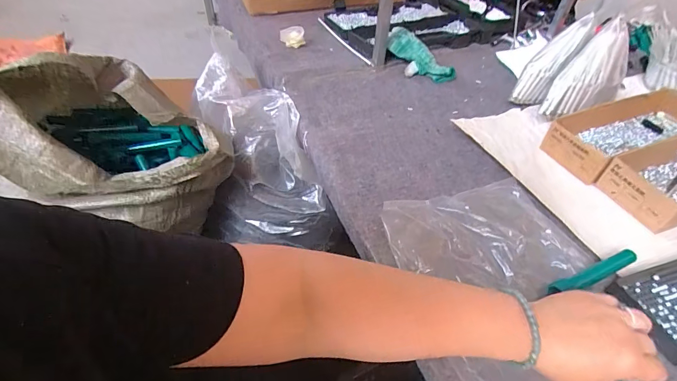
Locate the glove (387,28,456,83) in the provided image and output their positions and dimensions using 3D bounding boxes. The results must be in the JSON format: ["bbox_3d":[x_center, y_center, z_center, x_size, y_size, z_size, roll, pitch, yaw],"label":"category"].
[{"bbox_3d":[0.164,-0.279,0.774,0.166,0.035,0.080,45,57,10],"label":"glove"}]

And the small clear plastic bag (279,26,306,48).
[{"bbox_3d":[-0.108,-0.357,0.862,0.061,0.048,0.017,10,44,8],"label":"small clear plastic bag"}]

